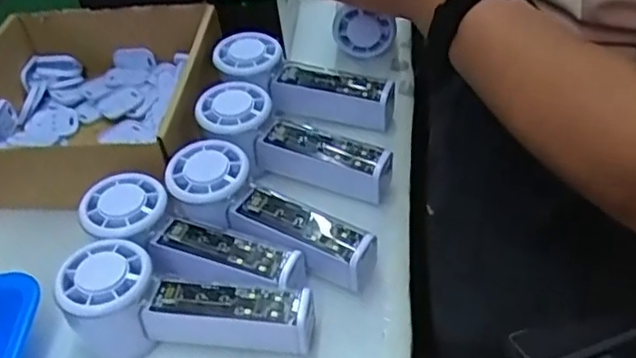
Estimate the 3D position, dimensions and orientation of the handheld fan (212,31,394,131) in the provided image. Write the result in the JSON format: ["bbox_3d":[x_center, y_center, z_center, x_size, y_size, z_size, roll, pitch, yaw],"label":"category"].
[{"bbox_3d":[-0.014,-0.082,0.558,0.155,0.044,0.049,22,49,10],"label":"handheld fan"}]

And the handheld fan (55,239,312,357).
[{"bbox_3d":[-0.079,0.078,0.408,0.152,0.047,0.056,2,44,11],"label":"handheld fan"}]

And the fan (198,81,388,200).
[{"bbox_3d":[-0.020,-0.025,0.507,0.156,0.052,0.056,24,50,11],"label":"fan"}]

